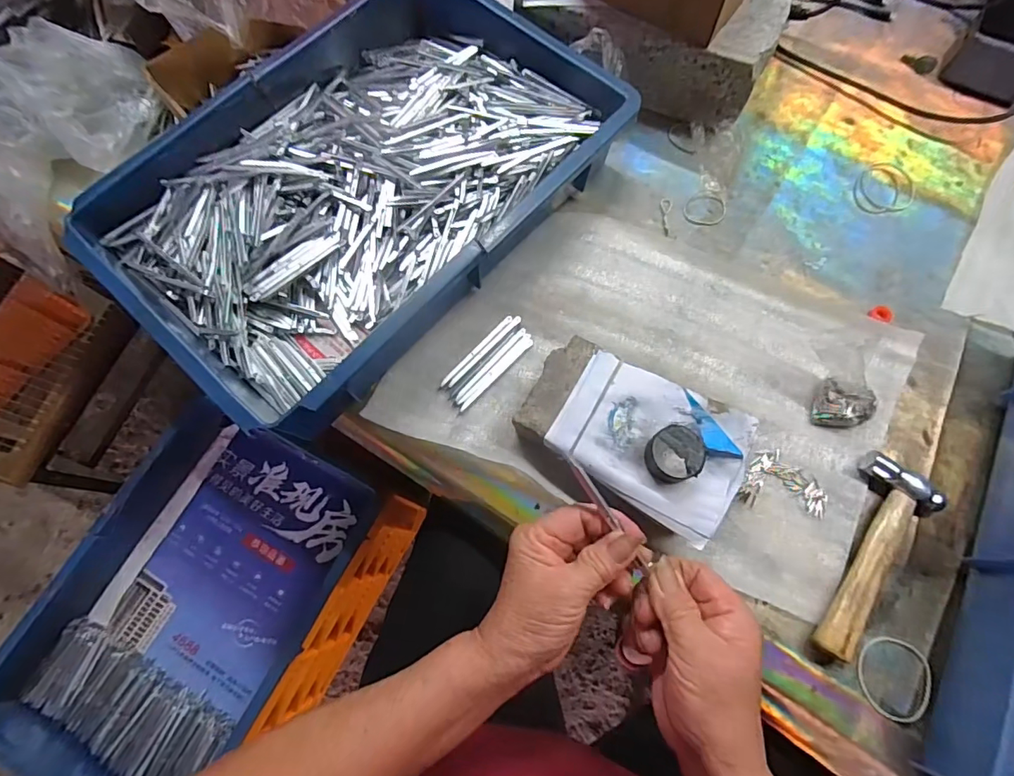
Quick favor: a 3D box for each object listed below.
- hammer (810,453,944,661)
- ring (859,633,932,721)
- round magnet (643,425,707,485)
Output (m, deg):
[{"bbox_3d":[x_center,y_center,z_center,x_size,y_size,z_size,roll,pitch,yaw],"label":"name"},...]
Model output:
[{"bbox_3d":[0.286,0.132,0.384,0.055,0.017,0.159,27,74,10],"label":"hammer"},{"bbox_3d":[0.283,0.212,0.365,0.047,0.006,0.054,13,72,6],"label":"ring"},{"bbox_3d":[0.122,0.048,0.364,0.038,0.021,0.037,0,71,1],"label":"round magnet"}]

